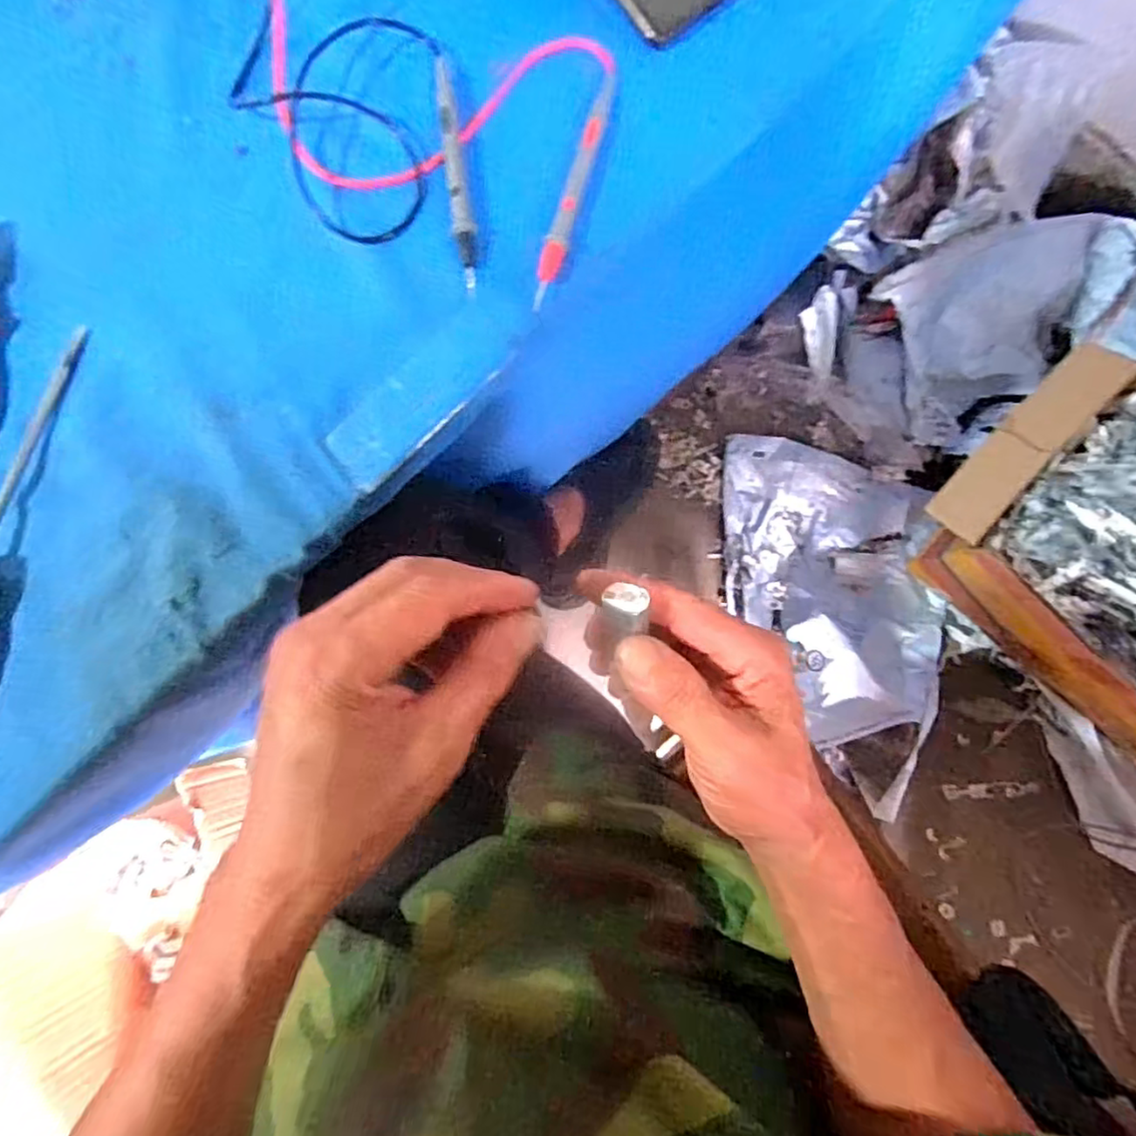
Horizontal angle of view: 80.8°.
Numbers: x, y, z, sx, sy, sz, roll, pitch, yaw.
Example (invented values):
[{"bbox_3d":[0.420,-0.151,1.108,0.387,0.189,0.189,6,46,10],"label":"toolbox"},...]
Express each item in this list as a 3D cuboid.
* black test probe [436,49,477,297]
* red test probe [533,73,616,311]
[{"bbox_3d":[-0.064,-0.226,0.380,0.011,0.009,0.142,-9,82,5],"label":"black test probe"},{"bbox_3d":[0.004,-0.213,0.373,0.013,0.009,0.143,15,84,8],"label":"red test probe"}]

